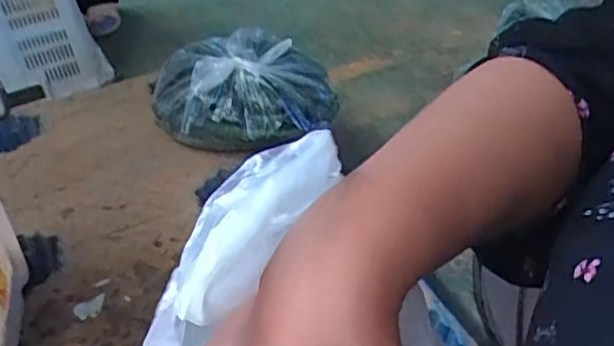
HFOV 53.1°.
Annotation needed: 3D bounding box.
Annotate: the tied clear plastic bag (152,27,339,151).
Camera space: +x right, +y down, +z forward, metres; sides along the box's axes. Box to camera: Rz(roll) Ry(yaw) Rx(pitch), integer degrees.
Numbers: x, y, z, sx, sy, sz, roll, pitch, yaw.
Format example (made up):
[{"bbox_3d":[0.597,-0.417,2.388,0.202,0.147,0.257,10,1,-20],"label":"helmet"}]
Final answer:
[{"bbox_3d":[-0.137,-0.151,1.131,0.363,0.154,0.241,19,45,28],"label":"tied clear plastic bag"}]

